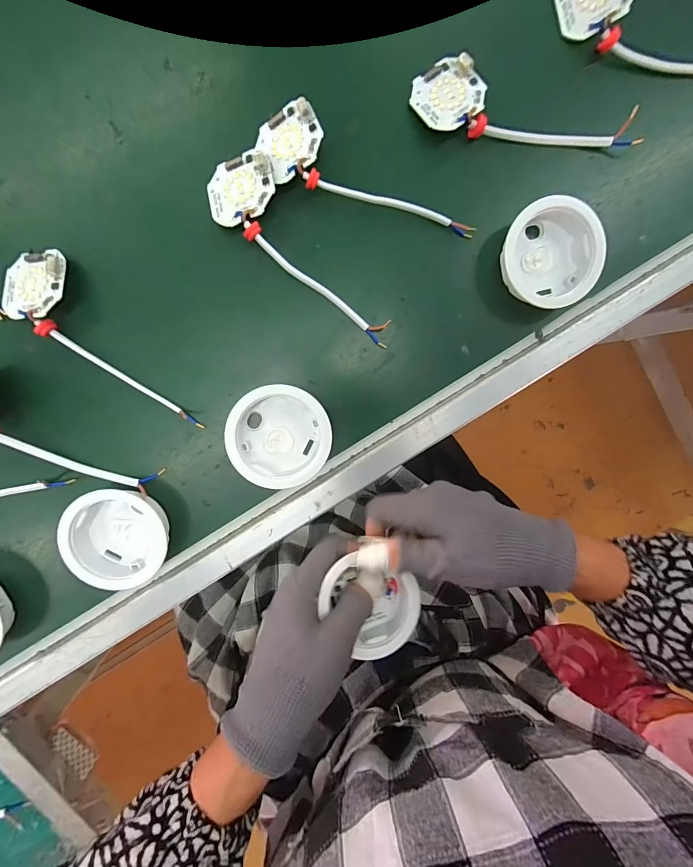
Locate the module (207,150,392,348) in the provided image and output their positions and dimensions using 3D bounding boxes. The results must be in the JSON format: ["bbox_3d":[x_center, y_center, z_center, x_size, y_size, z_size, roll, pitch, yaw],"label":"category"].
[{"bbox_3d":[-0.035,-0.122,0.261,0.049,0.017,0.159,-39,98,1],"label":"module"}]

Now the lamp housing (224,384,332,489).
[{"bbox_3d":[-0.048,0.001,0.273,0.073,0.026,0.070,-1,97,-5],"label":"lamp housing"}]

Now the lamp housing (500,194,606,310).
[{"bbox_3d":[0.148,-0.130,0.270,0.064,0.026,0.071,-44,98,1],"label":"lamp housing"}]

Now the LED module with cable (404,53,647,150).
[{"bbox_3d":[0.127,-0.236,0.262,0.161,0.014,0.048,1,97,-5],"label":"LED module with cable"}]

